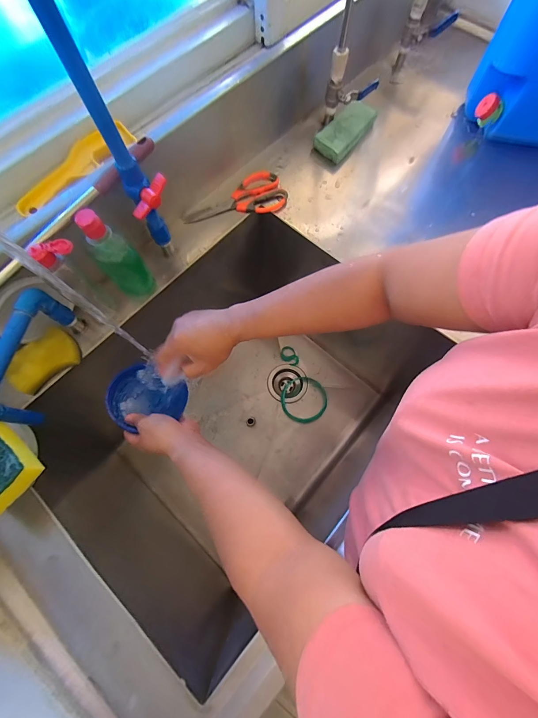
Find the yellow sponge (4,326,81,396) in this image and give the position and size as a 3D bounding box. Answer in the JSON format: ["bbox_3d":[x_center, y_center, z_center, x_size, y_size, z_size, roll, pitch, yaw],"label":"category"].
[{"bbox_3d":[-0.350,0.000,0.470,0.103,0.024,0.064,-40,76,-13],"label":"yellow sponge"}]

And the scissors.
[{"bbox_3d":[-0.062,-0.303,0.588,0.197,0.014,0.086,-24,73,-8],"label":"scissors"}]

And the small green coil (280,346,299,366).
[{"bbox_3d":[0.064,-0.009,0.904,0.062,0.004,0.043,36,88,-4],"label":"small green coil"}]

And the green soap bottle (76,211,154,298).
[{"bbox_3d":[-0.229,-0.154,0.467,0.056,0.170,0.049,-42,77,-13],"label":"green soap bottle"}]

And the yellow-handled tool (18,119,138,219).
[{"bbox_3d":[-0.276,-0.272,0.428,0.027,0.037,0.189,43,76,13],"label":"yellow-handled tool"}]

